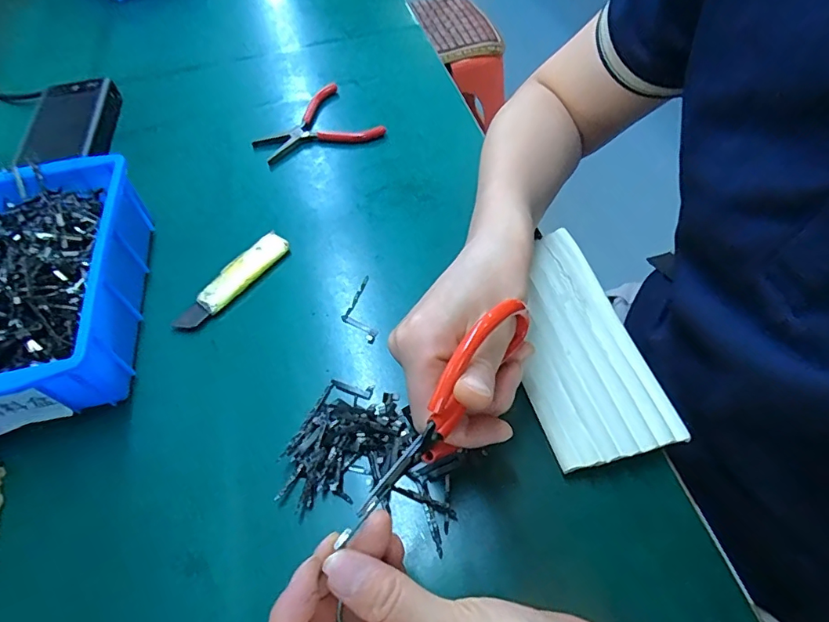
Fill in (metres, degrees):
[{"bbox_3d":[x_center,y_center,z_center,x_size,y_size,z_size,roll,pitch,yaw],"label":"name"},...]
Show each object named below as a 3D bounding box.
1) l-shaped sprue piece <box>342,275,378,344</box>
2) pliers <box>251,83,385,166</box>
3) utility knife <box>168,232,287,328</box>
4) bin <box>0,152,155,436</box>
[{"bbox_3d":[-0.043,-0.001,0.370,0.024,0.004,0.059,-11,55,-4],"label":"l-shaped sprue piece"},{"bbox_3d":[-0.102,-0.181,0.493,0.110,0.011,0.101,-32,59,-18],"label":"pliers"},{"bbox_3d":[-0.142,-0.024,0.389,0.024,0.011,0.103,31,62,22],"label":"utility knife"},{"bbox_3d":[-0.278,-0.015,0.356,0.142,0.064,0.199,-12,55,-4],"label":"bin"}]

